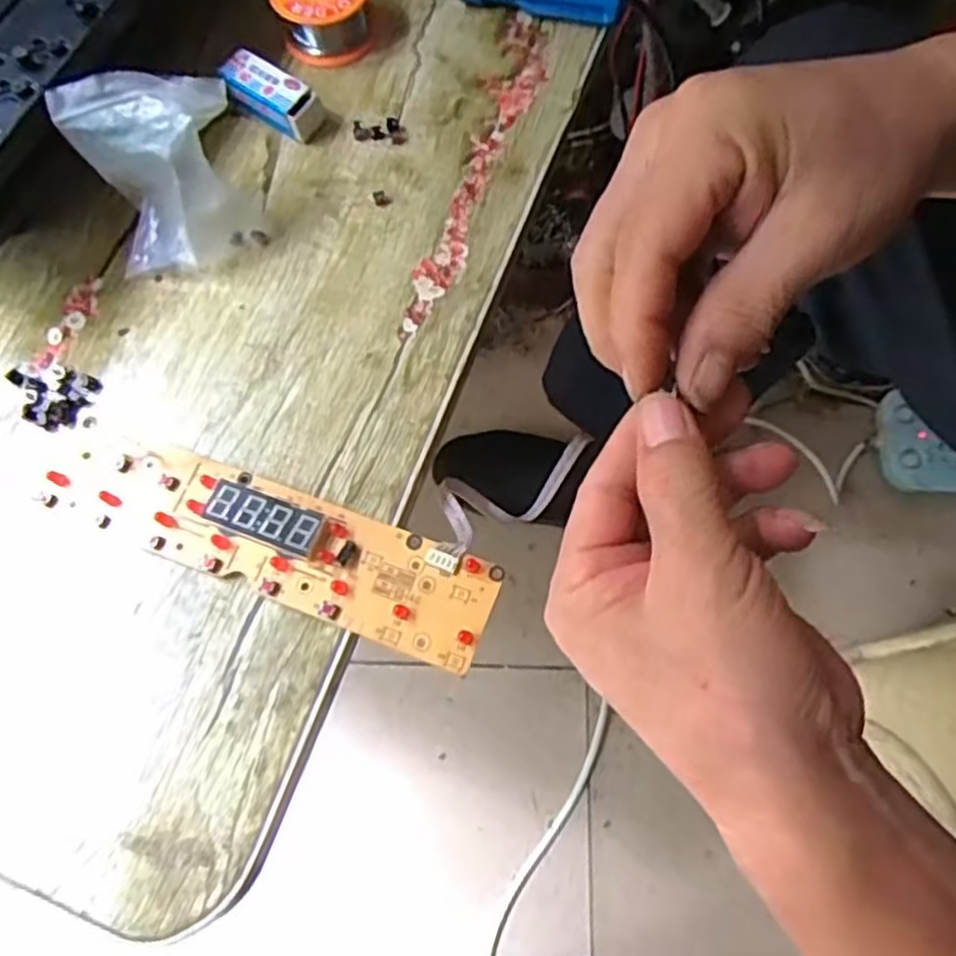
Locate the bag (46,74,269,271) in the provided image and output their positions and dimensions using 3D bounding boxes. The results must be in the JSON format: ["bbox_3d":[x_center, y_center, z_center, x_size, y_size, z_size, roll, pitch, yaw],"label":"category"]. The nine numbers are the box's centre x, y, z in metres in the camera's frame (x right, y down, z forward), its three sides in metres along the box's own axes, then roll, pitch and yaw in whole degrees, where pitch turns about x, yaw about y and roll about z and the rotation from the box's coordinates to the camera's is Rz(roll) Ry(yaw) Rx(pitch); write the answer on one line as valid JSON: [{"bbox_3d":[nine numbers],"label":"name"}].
[{"bbox_3d":[-0.144,-0.139,0.352,0.074,0.071,0.058,-12,71,-2],"label":"bag"}]

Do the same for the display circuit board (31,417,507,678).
[{"bbox_3d":[-0.093,0.024,0.325,0.205,0.013,0.047,20,73,8],"label":"display circuit board"}]

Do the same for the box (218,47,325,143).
[{"bbox_3d":[-0.108,-0.200,0.397,0.055,0.021,0.020,35,76,13],"label":"box"}]

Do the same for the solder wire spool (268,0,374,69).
[{"bbox_3d":[-0.083,-0.255,0.413,0.051,0.028,0.054,-8,71,-1],"label":"solder wire spool"}]

